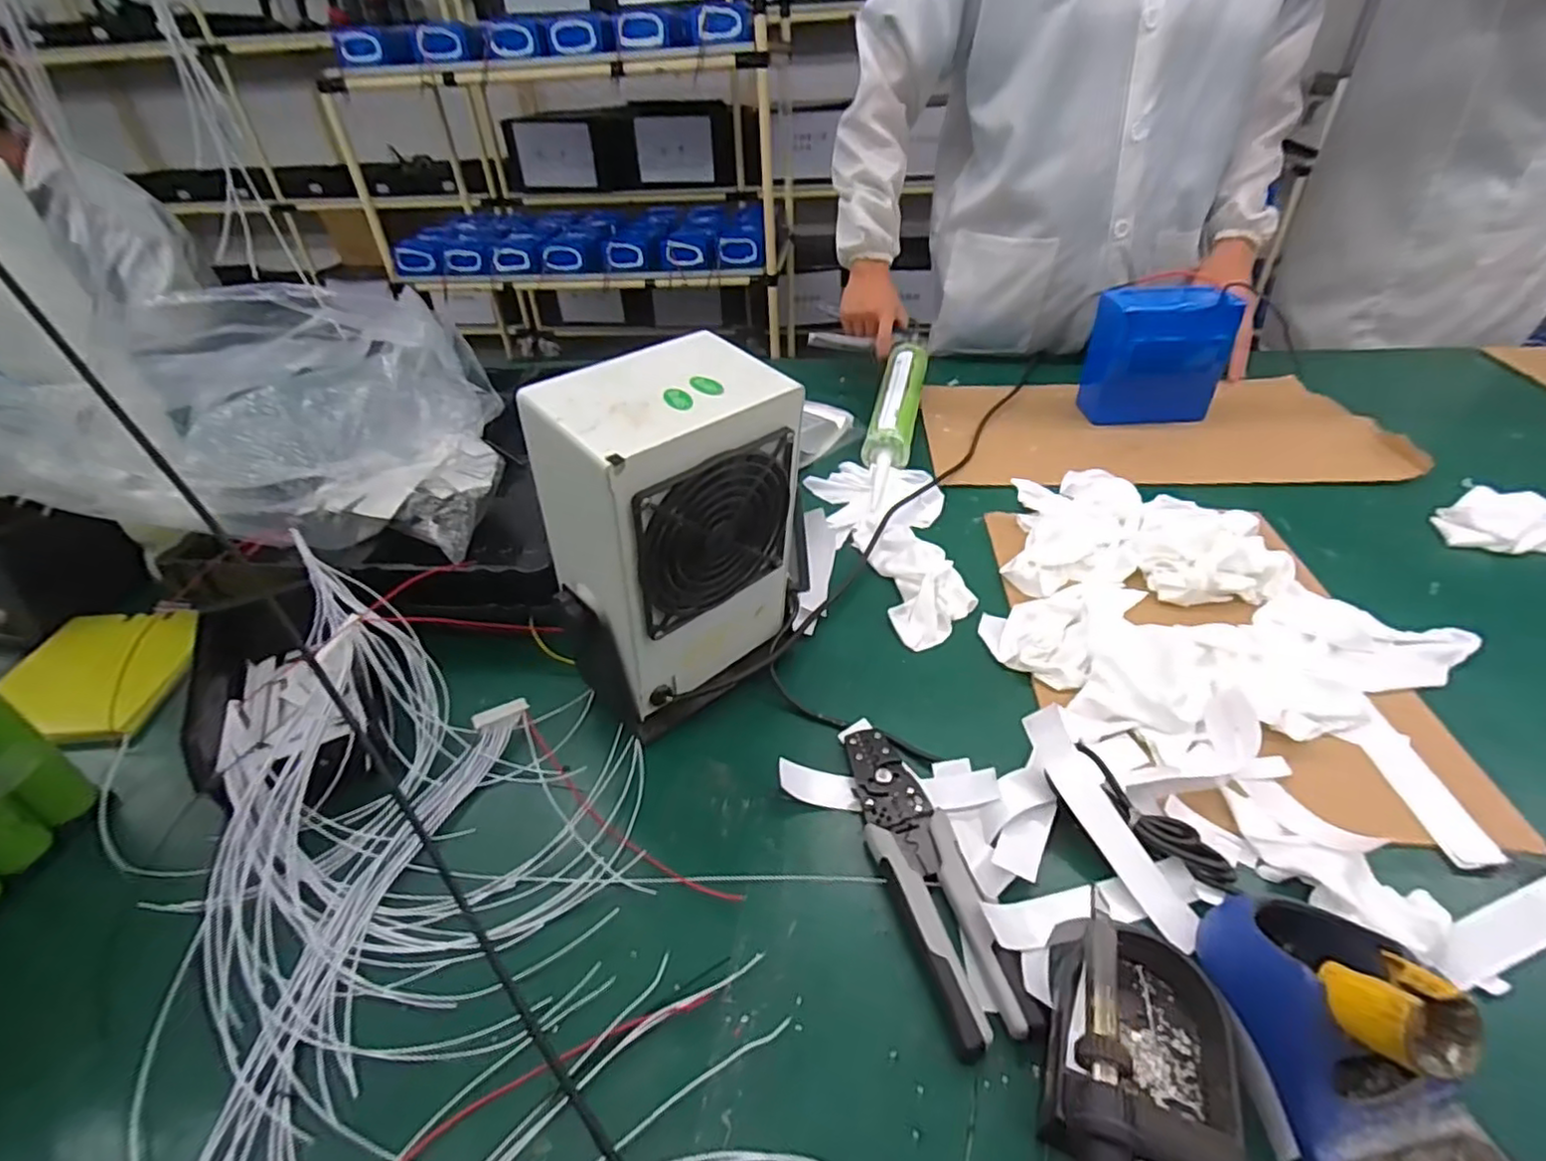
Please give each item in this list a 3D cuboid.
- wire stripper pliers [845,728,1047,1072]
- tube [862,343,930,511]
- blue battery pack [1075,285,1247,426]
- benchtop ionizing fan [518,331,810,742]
[{"bbox_3d":[0.090,0.169,0.405,0.050,0.020,0.196,-13,39,-9],"label":"wire stripper pliers"},{"bbox_3d":[0.150,-0.203,0.826,0.054,0.065,0.319,7,40,15],"label":"tube"},{"bbox_3d":[0.463,-0.271,0.818,0.146,0.148,0.071,3,39,10],"label":"blue battery pack"},{"bbox_3d":[-0.068,-0.016,0.465,0.155,0.250,0.104,-31,45,-28],"label":"benchtop ionizing fan"}]

